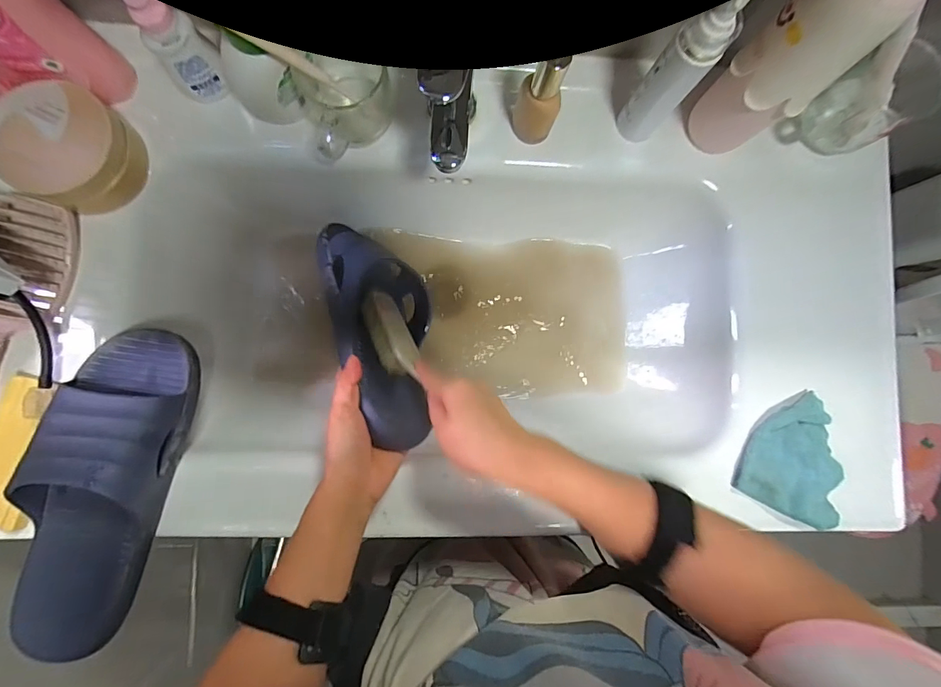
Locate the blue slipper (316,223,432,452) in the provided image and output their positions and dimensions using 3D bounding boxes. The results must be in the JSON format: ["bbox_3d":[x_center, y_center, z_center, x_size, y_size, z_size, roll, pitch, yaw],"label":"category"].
[{"bbox_3d":[-0.098,-0.020,0.444,0.082,0.101,0.266,-22,65,27],"label":"blue slipper"}]

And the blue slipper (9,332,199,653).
[{"bbox_3d":[-0.326,0.123,0.360,0.105,0.071,0.278,7,85,-4],"label":"blue slipper"}]

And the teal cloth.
[{"bbox_3d":[0.349,0.119,0.441,0.102,0.015,0.122,28,84,-2],"label":"teal cloth"}]

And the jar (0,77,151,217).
[{"bbox_3d":[-0.376,-0.179,0.398,0.098,0.059,0.100,0,86,-4],"label":"jar"}]

